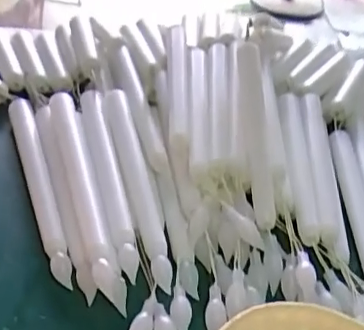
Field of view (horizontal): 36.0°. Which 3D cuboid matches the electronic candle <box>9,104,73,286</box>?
[{"bbox_3d":[-0.091,0.008,0.354,0.016,0.013,0.176,-8,38,-20],"label":"electronic candle"}]

